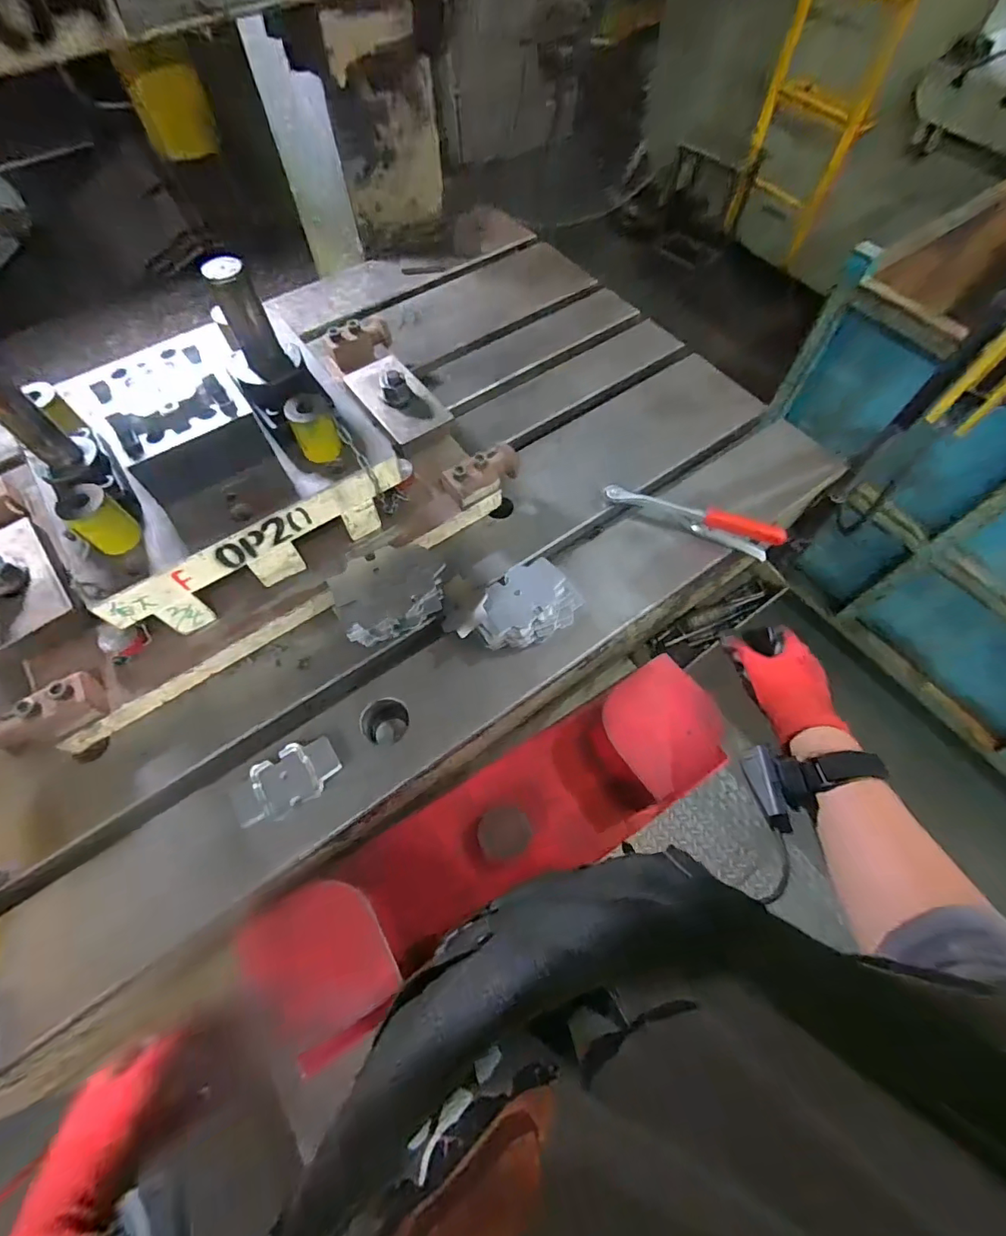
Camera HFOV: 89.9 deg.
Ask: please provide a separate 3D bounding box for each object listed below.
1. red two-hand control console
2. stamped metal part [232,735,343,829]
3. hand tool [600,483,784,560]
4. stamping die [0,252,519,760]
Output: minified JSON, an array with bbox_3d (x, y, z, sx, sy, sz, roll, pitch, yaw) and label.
[{"bbox_3d":[0.007,0.229,0.538,0.496,0.113,0.140,-31,67,-14],"label":"red two-hand control console"},{"bbox_3d":[-0.214,0.161,0.500,0.100,0.014,0.056,-32,67,-14],"label":"stamped metal part"},{"bbox_3d":[0.231,-0.129,0.619,0.211,0.052,0.018,22,66,11],"label":"hand tool"},{"bbox_3d":[-0.312,-0.168,0.540,0.583,0.244,0.364,-35,68,-15],"label":"stamping die"}]

